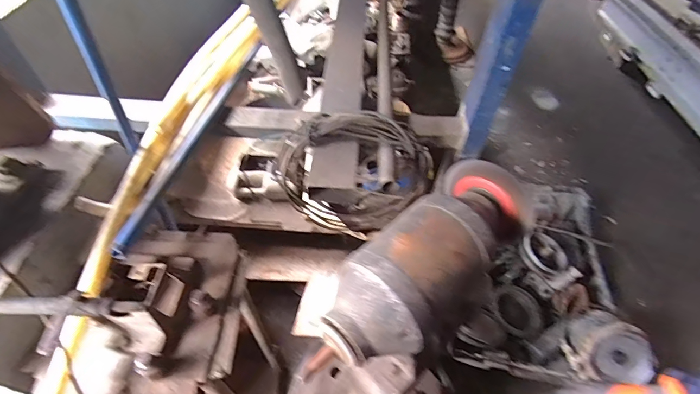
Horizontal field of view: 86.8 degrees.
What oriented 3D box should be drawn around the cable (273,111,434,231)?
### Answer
[{"bbox_3d":[0.015,-0.021,0.915,0.362,0.389,0.137,-5,52,-6],"label":"cable"}]

